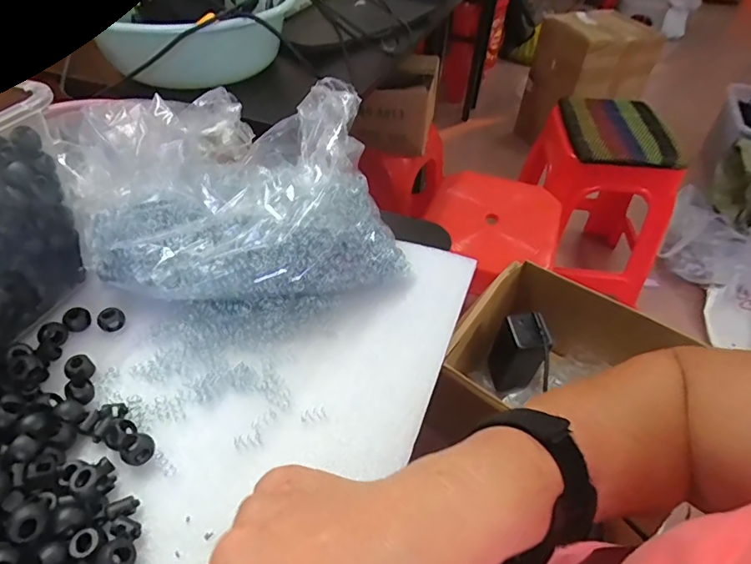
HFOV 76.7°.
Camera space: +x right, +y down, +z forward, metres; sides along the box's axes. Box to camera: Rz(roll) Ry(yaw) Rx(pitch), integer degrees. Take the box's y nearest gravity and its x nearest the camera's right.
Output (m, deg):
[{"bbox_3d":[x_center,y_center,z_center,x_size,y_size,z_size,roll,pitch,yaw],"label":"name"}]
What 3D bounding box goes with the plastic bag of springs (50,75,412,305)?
[{"bbox_3d":[-0.107,-0.064,0.367,0.234,0.114,0.145,-11,47,-14],"label":"plastic bag of springs"}]

